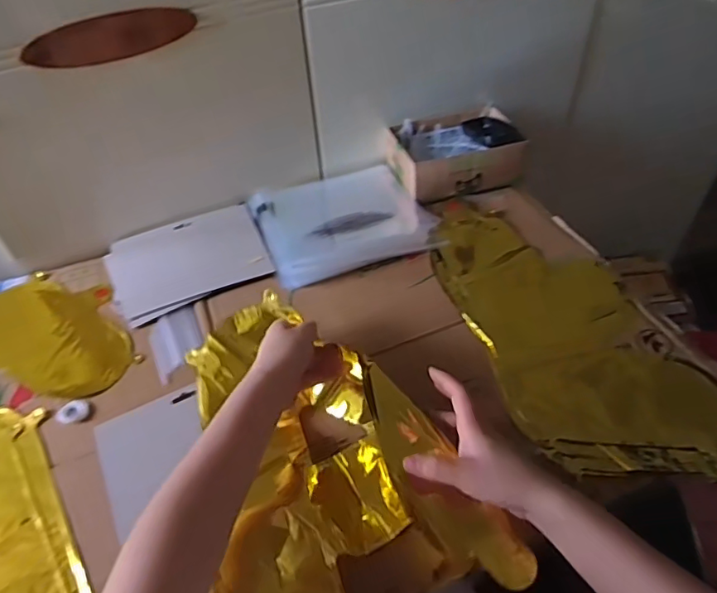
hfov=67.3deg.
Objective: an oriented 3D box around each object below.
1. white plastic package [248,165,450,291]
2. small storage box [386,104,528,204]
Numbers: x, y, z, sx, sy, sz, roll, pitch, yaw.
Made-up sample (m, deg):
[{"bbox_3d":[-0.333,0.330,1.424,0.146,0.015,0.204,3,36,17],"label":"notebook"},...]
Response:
[{"bbox_3d":[-0.026,-0.122,0.783,0.233,0.021,0.238,-18,48,-12],"label":"white plastic package"},{"bbox_3d":[0.148,-0.223,0.836,0.187,0.070,0.138,-15,47,-9],"label":"small storage box"}]

